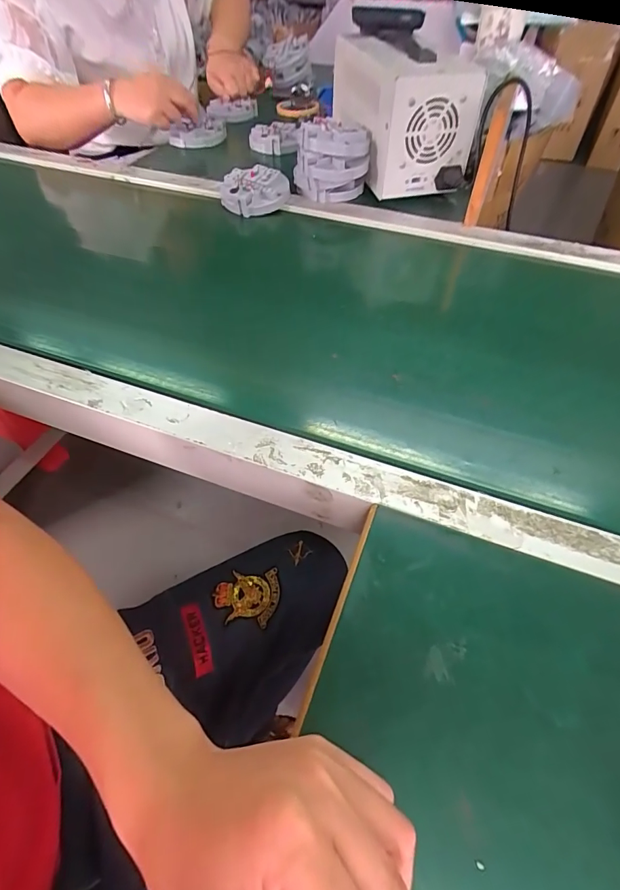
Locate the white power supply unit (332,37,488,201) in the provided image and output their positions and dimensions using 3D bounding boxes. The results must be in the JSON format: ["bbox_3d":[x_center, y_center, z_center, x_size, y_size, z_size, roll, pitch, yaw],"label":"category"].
[{"bbox_3d":[0.130,-0.501,0.668,0.142,0.157,0.250,-12,53,-9],"label":"white power supply unit"}]

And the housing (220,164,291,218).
[{"bbox_3d":[-0.087,-0.396,0.662,0.098,0.034,0.095,-13,53,-10],"label":"housing"}]

